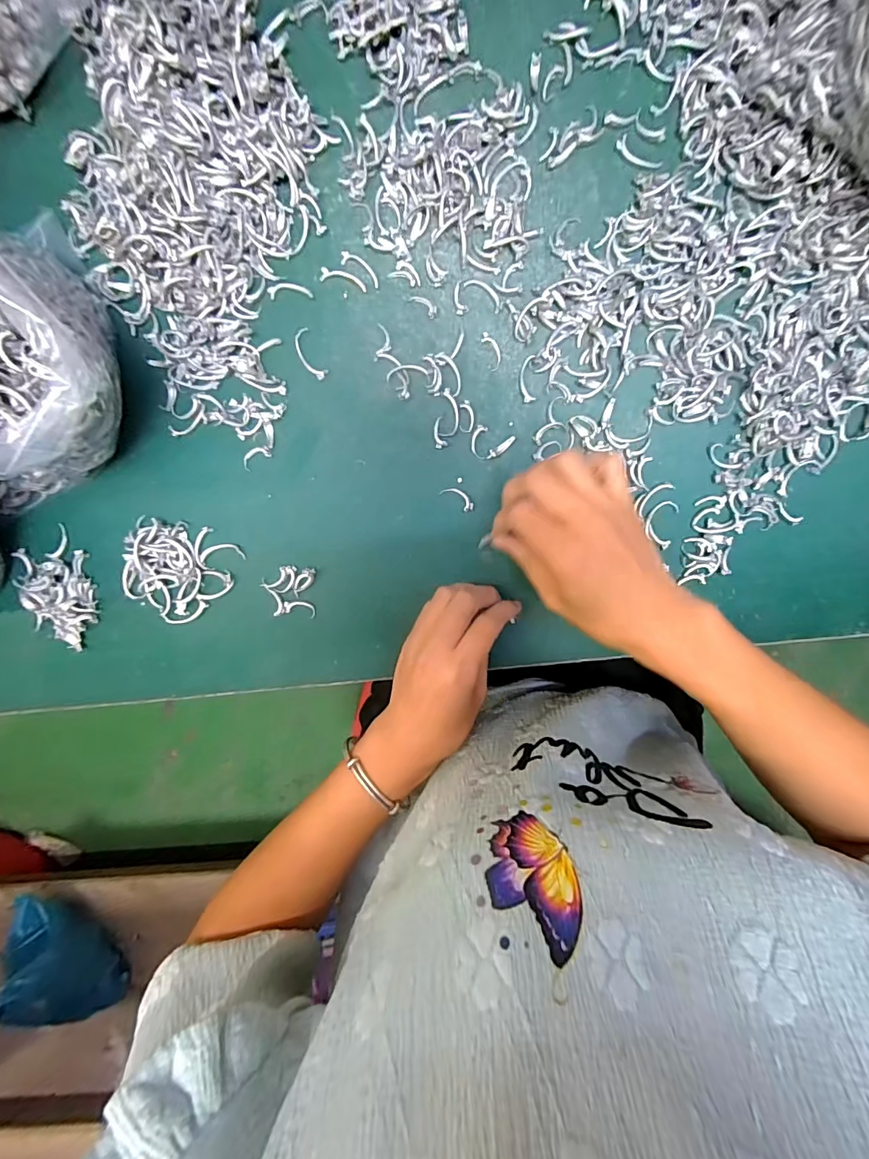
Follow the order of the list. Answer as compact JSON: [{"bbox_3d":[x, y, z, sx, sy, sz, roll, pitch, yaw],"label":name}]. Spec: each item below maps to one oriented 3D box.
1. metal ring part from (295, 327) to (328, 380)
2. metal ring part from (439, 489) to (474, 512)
[{"bbox_3d":[-0.085,-0.153,0.303,0.014,0.004,0.035,-26,96,4],"label":"metal ring part"},{"bbox_3d":[0.017,-0.057,0.311,0.024,0.004,0.009,37,96,-3],"label":"metal ring part"}]

